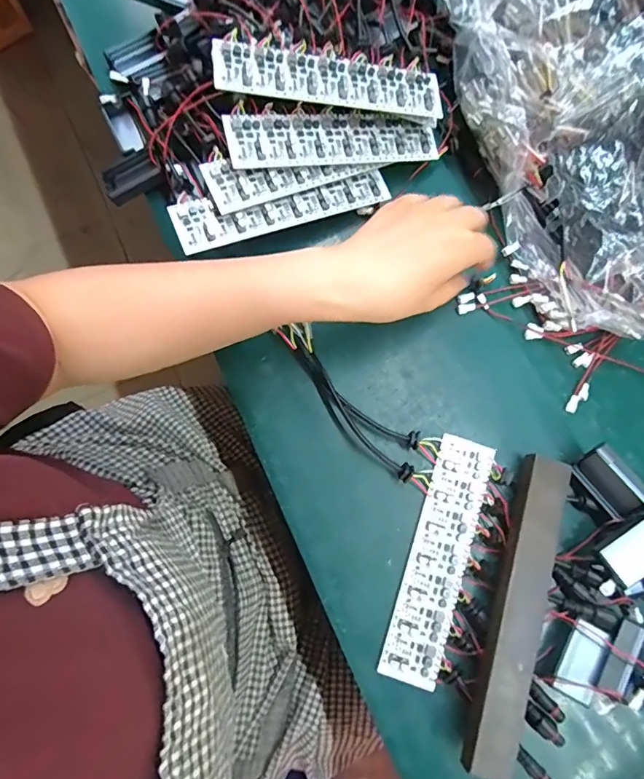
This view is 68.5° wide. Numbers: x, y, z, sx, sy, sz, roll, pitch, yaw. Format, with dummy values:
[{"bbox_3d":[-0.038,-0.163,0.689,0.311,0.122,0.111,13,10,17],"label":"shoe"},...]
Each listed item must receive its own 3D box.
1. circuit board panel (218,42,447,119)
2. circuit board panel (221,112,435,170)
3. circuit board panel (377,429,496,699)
[{"bbox_3d":[0.007,-0.234,0.359,0.172,0.011,0.040,-1,79,-15],"label":"circuit board panel"},{"bbox_3d":[0.011,-0.197,0.371,0.169,0.006,0.038,-11,94,-18],"label":"circuit board panel"},{"bbox_3d":[0.087,0.122,0.346,0.043,0.005,0.173,19,79,3],"label":"circuit board panel"}]

